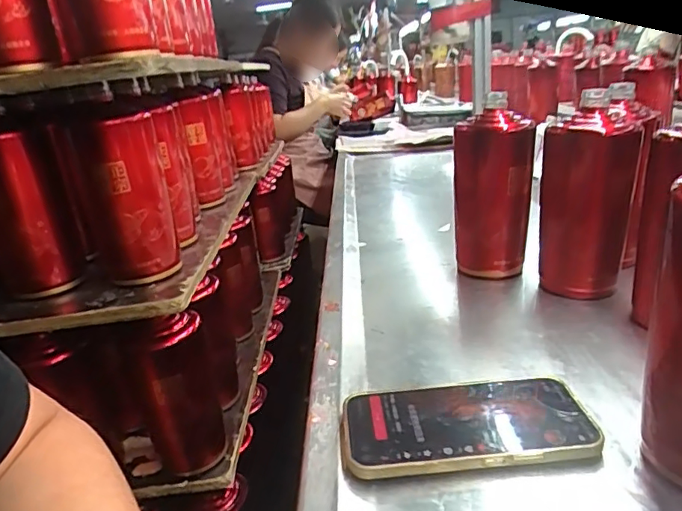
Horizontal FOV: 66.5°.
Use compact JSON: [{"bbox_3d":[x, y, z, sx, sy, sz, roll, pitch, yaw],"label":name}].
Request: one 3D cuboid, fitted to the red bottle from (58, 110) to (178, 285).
[{"bbox_3d":[-0.209,-0.050,0.510,0.084,0.159,0.066,-16,22,-21],"label":"red bottle"}]

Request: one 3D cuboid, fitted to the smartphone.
[{"bbox_3d":[0.080,0.109,0.345,0.157,0.010,0.076,-4,20,1],"label":"smartphone"}]

